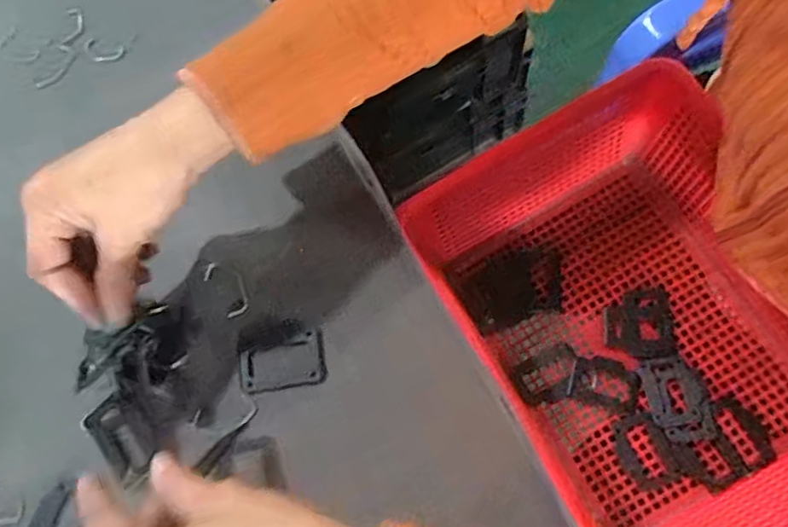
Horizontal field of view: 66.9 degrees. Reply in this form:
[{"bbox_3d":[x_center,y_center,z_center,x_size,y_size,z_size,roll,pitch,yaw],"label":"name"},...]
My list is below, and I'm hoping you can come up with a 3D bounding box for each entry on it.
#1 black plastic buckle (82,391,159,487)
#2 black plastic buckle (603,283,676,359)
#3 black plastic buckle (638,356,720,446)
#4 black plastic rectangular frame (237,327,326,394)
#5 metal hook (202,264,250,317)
[{"bbox_3d":[-0.161,0.103,0.352,0.031,0.005,0.050,-41,73,-7],"label":"black plastic buckle"},{"bbox_3d":[0.188,0.044,0.461,0.050,0.006,0.054,0,73,7],"label":"black plastic buckle"},{"bbox_3d":[0.209,0.099,0.440,0.042,0.006,0.061,-12,72,3],"label":"black plastic buckle"},{"bbox_3d":[-0.069,0.060,0.362,0.052,0.004,0.032,-11,72,3],"label":"black plastic rectangular frame"},{"bbox_3d":[-0.107,0.014,0.382,0.021,0.004,0.040,-35,72,-5],"label":"metal hook"}]

